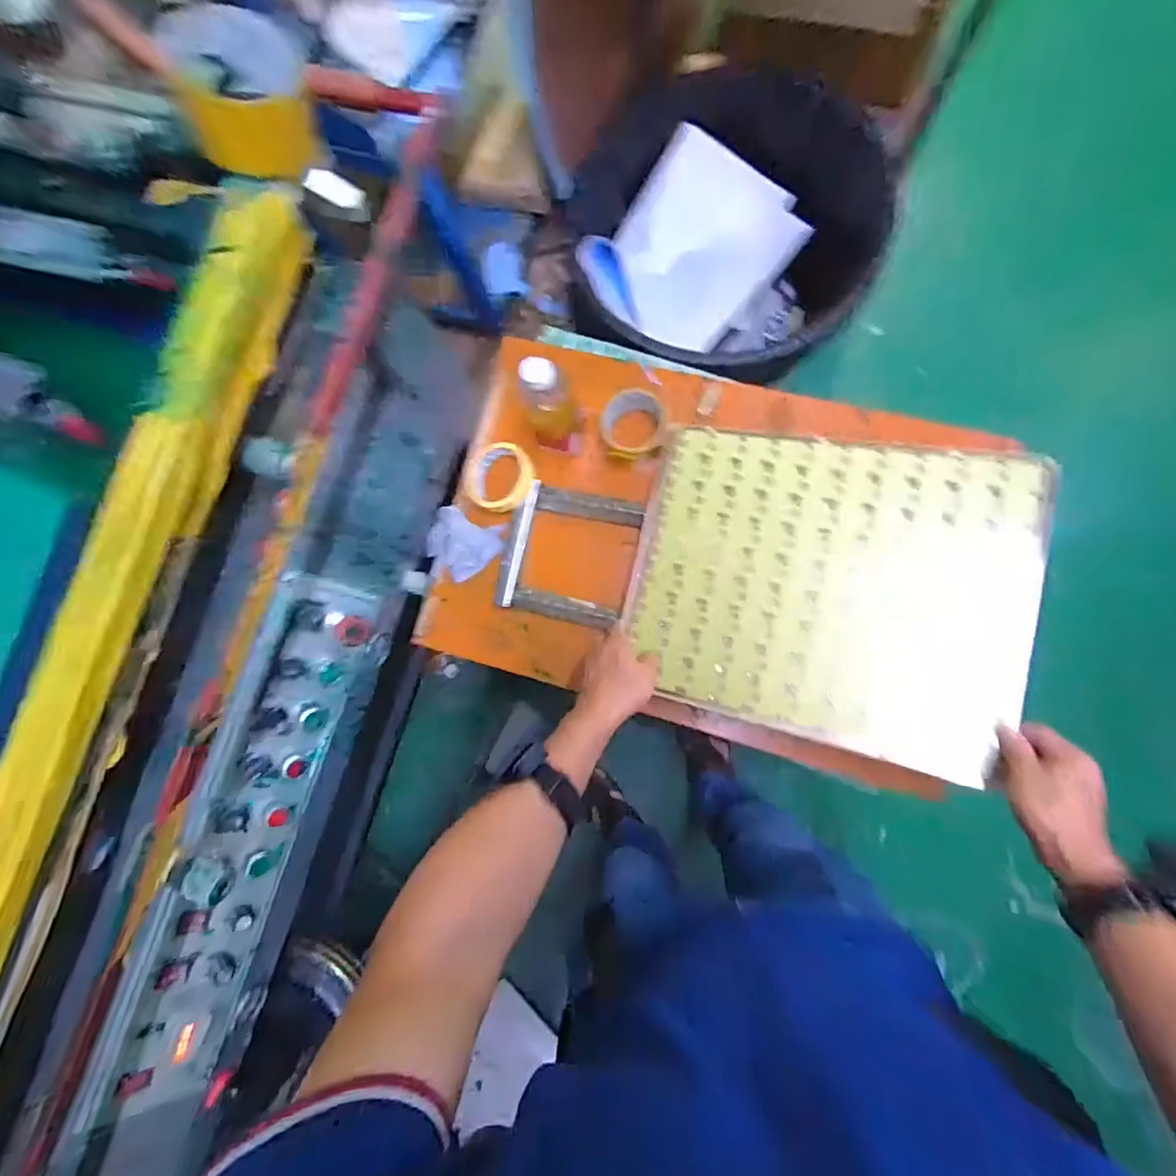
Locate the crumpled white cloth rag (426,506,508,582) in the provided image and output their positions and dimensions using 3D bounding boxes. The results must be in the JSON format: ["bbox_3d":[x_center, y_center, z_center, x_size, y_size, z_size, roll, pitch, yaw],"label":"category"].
[{"bbox_3d":[-0.173,-0.056,0.768,0.102,0.035,0.096,18,86,9],"label":"crumpled white cloth rag"}]

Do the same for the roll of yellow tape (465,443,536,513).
[{"bbox_3d":[-0.123,-0.153,0.760,0.103,0.030,0.092,4,84,8],"label":"roll of yellow tape"}]

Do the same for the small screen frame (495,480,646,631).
[{"bbox_3d":[-0.027,-0.045,0.746,0.180,0.028,0.173,11,85,8],"label":"small screen frame"}]

